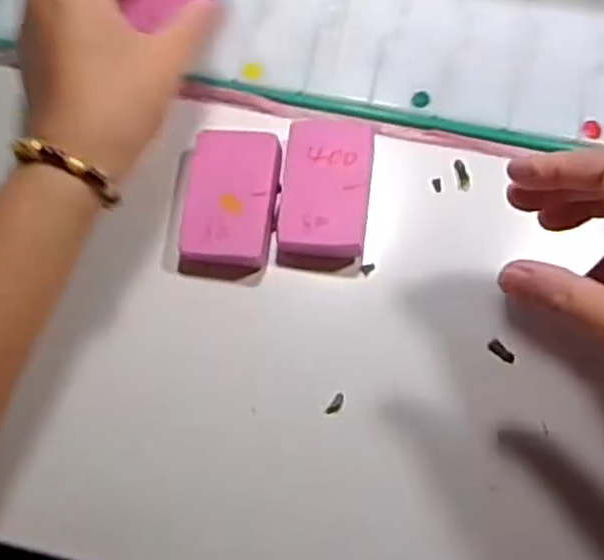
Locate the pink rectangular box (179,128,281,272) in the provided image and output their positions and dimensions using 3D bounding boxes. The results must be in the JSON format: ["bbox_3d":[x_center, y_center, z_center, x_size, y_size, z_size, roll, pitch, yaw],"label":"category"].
[{"bbox_3d":[-0.036,-0.042,0.411,0.047,0.022,0.071,7,73,4],"label":"pink rectangular box"}]

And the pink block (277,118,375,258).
[{"bbox_3d":[0.013,-0.049,0.408,0.046,0.020,0.075,5,73,4],"label":"pink block"}]

